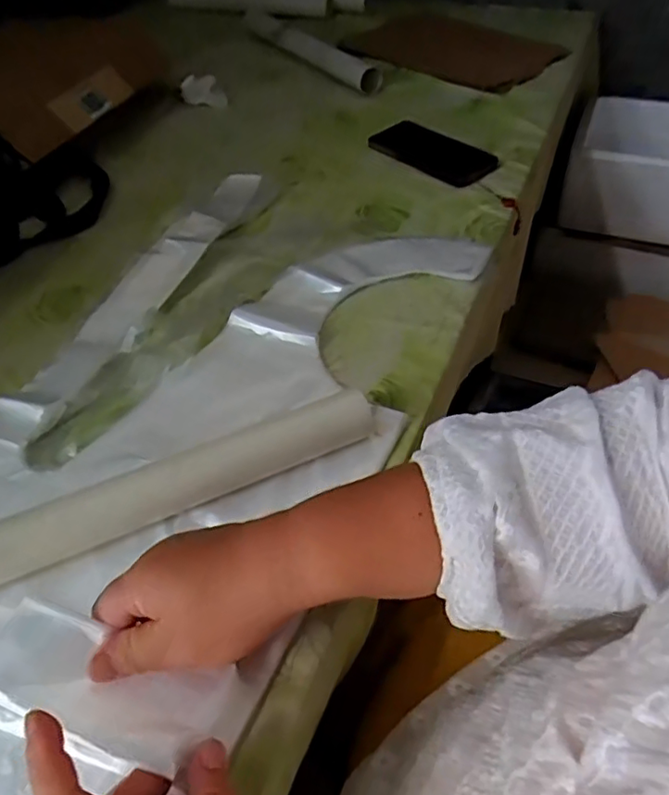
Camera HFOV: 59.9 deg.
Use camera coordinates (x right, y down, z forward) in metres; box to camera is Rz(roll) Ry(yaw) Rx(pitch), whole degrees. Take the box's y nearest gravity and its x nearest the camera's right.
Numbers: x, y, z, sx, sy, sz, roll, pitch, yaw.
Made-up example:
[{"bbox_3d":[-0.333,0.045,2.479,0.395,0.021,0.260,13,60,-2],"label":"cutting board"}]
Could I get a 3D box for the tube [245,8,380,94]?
[{"bbox_3d":[-0.041,-0.541,0.890,0.030,0.041,0.300,-32,55,-23],"label":"tube"}]

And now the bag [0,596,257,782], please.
[{"bbox_3d":[-0.123,0.153,0.304,0.150,0.027,0.059,18,50,-3],"label":"bag"}]

